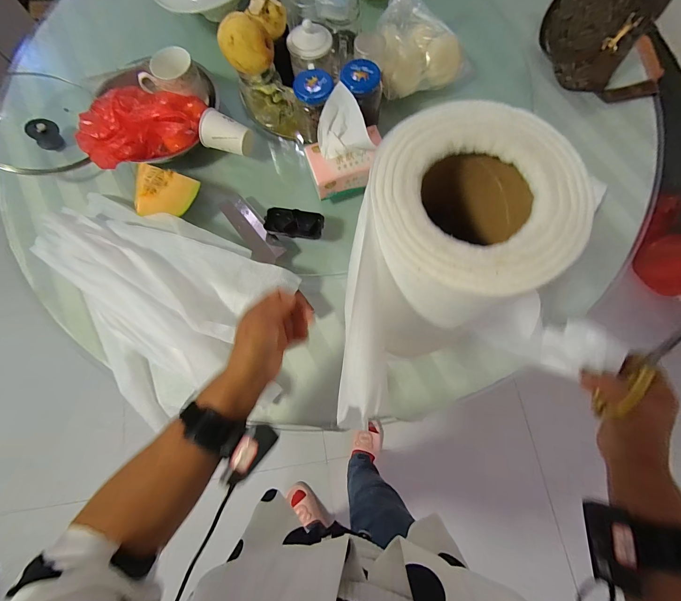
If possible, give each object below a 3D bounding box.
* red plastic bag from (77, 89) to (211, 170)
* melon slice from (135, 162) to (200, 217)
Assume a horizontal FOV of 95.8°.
[{"bbox_3d":[-0.391,-0.354,0.611,0.224,0.074,0.147,-3,75,1],"label":"red plastic bag"},{"bbox_3d":[-0.339,-0.200,0.581,0.121,0.041,0.089,14,76,5],"label":"melon slice"}]

